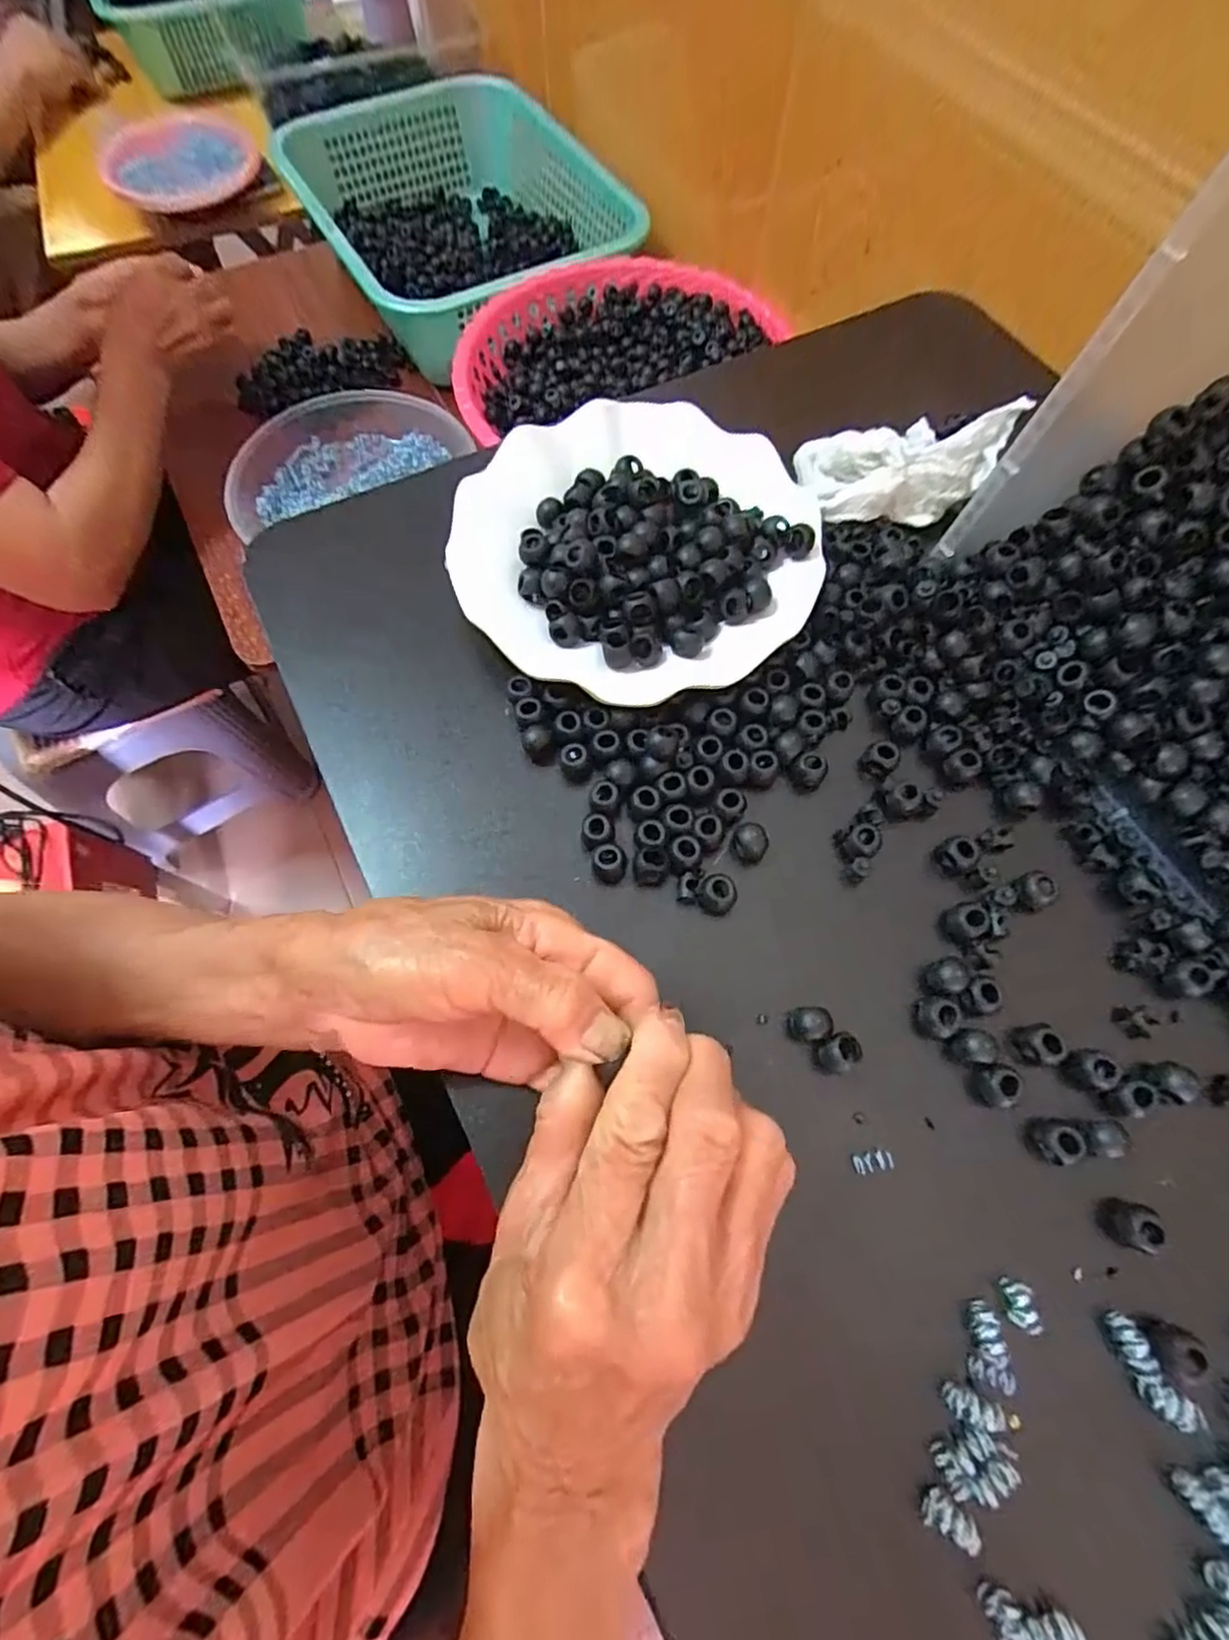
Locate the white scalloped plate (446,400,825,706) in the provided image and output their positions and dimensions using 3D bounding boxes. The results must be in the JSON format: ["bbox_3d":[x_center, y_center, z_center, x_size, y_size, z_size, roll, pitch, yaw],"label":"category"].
[{"bbox_3d":[0.011,-0.139,0.327,0.173,0.023,0.169,0,68,0],"label":"white scalloped plate"}]

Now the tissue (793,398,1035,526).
[{"bbox_3d":[0.152,-0.185,0.341,0.099,0.034,0.047,3,68,1],"label":"tissue"}]

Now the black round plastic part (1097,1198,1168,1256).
[{"bbox_3d":[0.183,0.144,0.234,0.014,0.018,0.014,0,68,0],"label":"black round plastic part"}]

